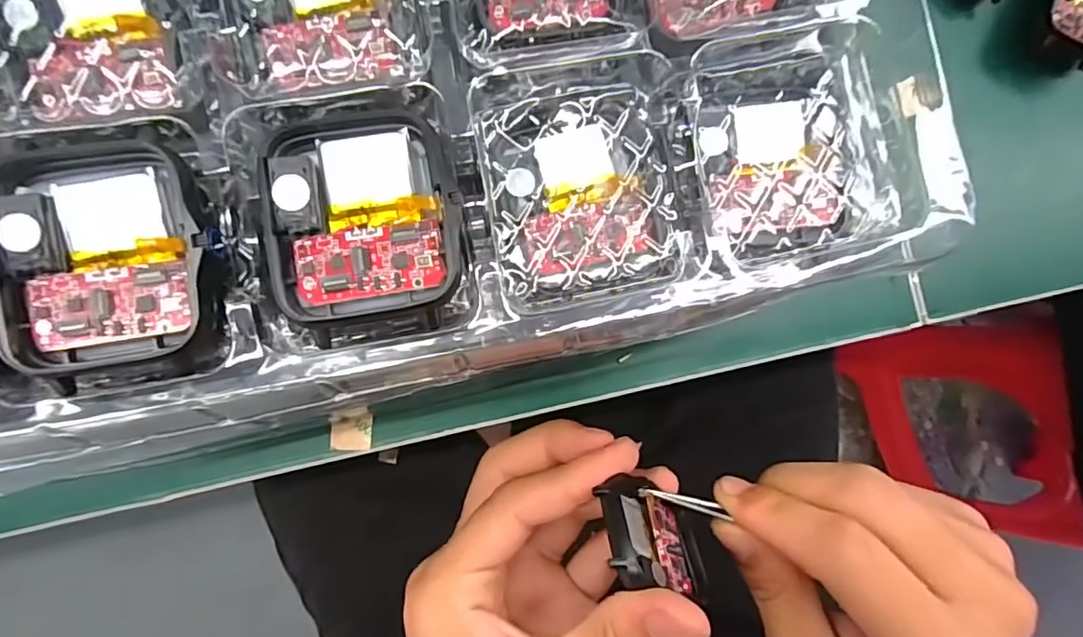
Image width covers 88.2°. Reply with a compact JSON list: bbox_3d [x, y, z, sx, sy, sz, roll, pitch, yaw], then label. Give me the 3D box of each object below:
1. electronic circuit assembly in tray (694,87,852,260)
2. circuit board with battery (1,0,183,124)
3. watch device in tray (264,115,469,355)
[{"bbox_3d":[0.056,-0.037,0.136,0.033,0.011,0.042,-3,86,-5],"label":"electronic circuit assembly in tray"},{"bbox_3d":[-0.099,-0.061,0.123,0.033,0.007,0.038,-13,87,-6],"label":"circuit board with battery"},{"bbox_3d":[-0.037,-0.020,0.116,0.038,0.006,0.044,-8,87,-5],"label":"watch device in tray"}]

